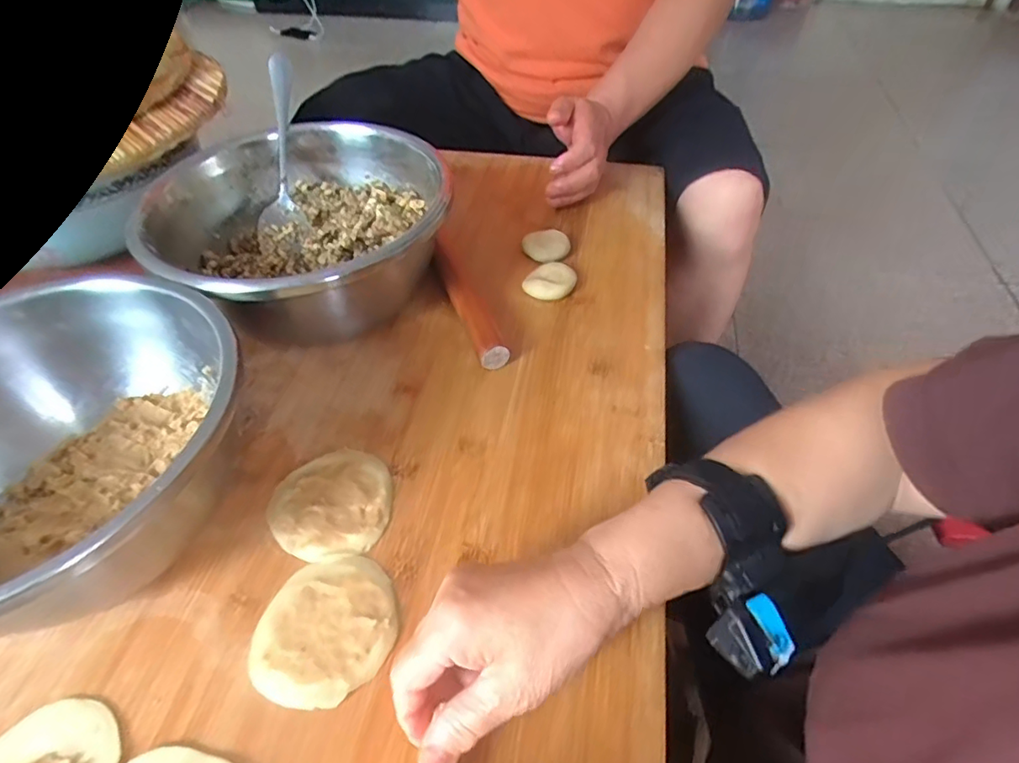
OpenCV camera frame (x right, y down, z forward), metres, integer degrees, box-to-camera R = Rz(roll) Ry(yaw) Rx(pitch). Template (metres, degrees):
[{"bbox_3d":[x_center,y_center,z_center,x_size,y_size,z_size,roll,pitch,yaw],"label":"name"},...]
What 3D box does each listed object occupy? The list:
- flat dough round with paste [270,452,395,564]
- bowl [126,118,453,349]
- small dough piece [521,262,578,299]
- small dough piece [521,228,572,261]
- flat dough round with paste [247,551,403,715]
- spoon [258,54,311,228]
[{"bbox_3d":[-0.119,0.079,0.364,0.078,0.007,0.078,-1,50,1],"label":"flat dough round with paste"},{"bbox_3d":[-0.188,-0.133,0.489,0.244,0.101,0.208,-37,58,-26],"label":"bowl"},{"bbox_3d":[0.037,-0.093,0.505,0.047,0.014,0.041,4,50,5],"label":"small dough piece"},{"bbox_3d":[0.037,-0.138,0.543,0.040,0.015,0.042,-1,50,1],"label":"small dough piece"},{"bbox_3d":[-0.103,0.140,0.311,0.074,0.005,0.081,-1,50,1],"label":"flat dough round with paste"},{"bbox_3d":[-0.217,-0.230,0.520,0.042,0.017,0.170,-2,87,-1],"label":"spoon"}]

